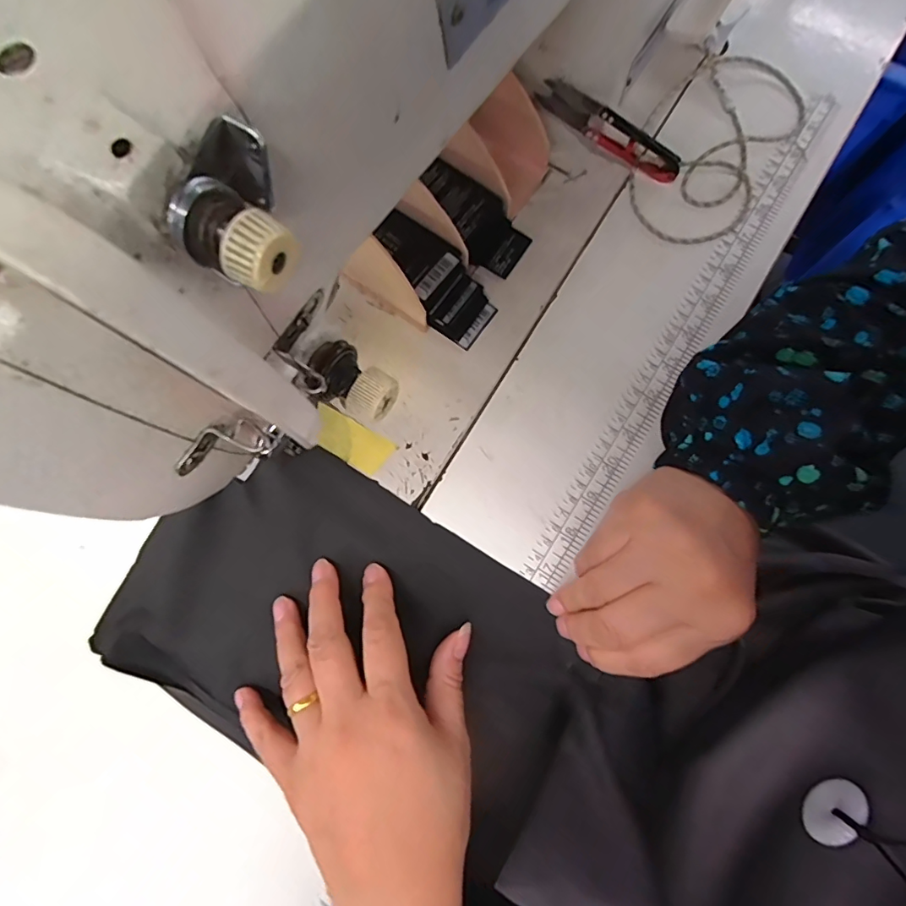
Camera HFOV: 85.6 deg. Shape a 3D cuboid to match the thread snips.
[{"bbox_3d":[0.101,-0.202,0.311,0.103,0.025,0.005,19,77,-19],"label":"thread snips"}]

